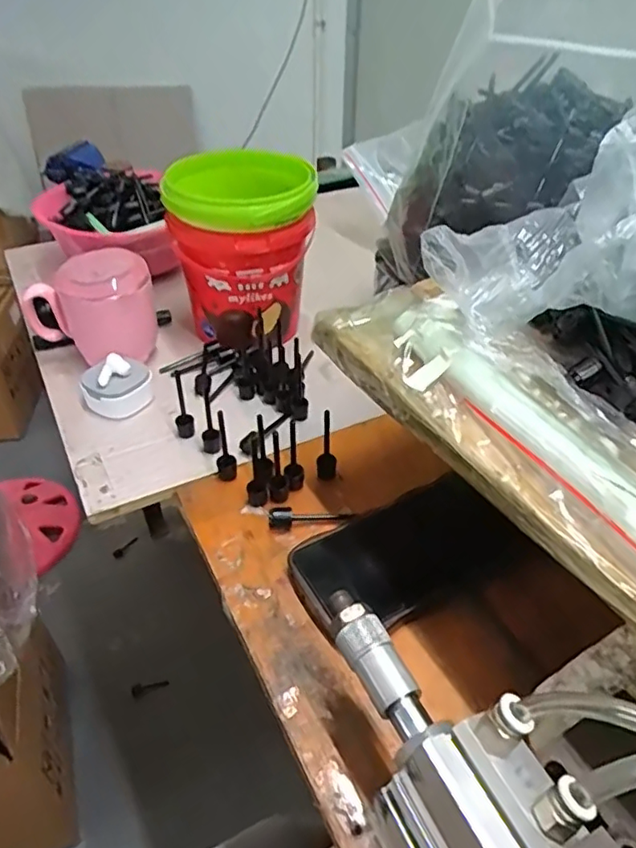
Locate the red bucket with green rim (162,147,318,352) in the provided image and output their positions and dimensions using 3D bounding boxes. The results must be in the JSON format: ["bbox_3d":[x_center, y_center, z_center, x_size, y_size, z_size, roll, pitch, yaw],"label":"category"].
[{"bbox_3d":[-0.070,-0.159,0.569,0.128,0.150,0.114,-6,42,-8],"label":"red bucket with green rim"}]

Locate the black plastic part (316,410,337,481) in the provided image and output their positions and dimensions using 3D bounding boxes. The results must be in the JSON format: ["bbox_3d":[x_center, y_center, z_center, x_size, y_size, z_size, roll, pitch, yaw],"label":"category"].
[{"bbox_3d":[0.007,0.016,0.441,0.015,0.062,0.009,0,41,-1],"label":"black plastic part"}]

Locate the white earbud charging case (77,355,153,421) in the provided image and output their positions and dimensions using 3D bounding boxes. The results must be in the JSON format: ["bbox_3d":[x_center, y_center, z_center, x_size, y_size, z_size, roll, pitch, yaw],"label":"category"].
[{"bbox_3d":[-0.172,-0.031,0.514,0.056,0.042,0.042,-17,44,-19],"label":"white earbud charging case"}]

